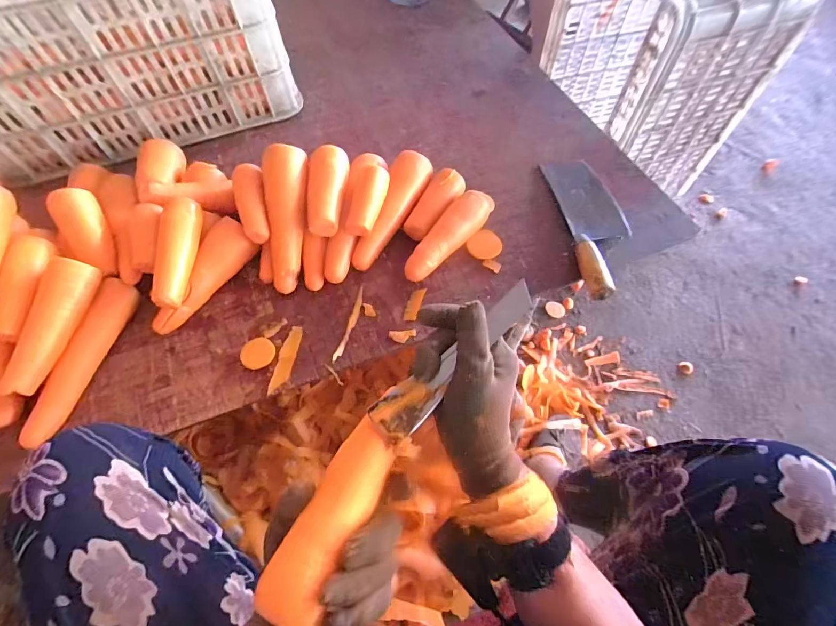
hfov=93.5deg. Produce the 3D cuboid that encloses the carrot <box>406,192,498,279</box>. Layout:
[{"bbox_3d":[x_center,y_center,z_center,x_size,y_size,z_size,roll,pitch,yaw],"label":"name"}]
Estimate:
[{"bbox_3d":[0.049,-0.117,0.561,0.046,0.047,0.189,39,69,19],"label":"carrot"}]

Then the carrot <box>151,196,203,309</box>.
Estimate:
[{"bbox_3d":[-0.299,-0.079,0.486,0.036,0.033,0.156,-5,62,-2],"label":"carrot"}]

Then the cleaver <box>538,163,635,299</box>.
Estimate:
[{"bbox_3d":[0.260,-0.137,0.576,0.095,0.028,0.263,-5,62,-2],"label":"cleaver"}]

